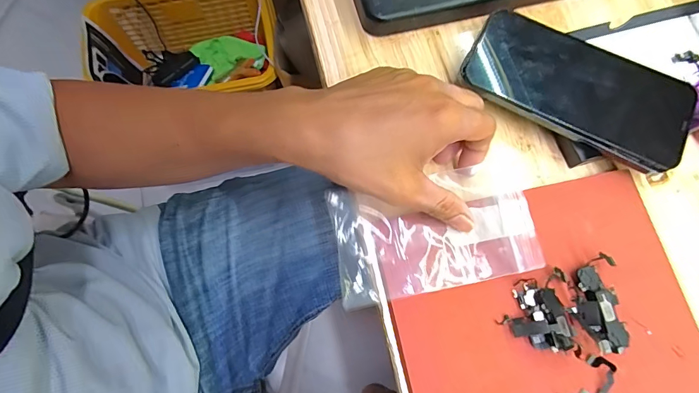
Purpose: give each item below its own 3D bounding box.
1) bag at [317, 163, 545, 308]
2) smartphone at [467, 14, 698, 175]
[{"bbox_3d":[0.058,0.023,0.267,0.137,0.014,0.080,-11,72,-7],"label":"bag"},{"bbox_3d":[0.164,-0.080,0.280,0.157,0.007,0.078,28,77,8],"label":"smartphone"}]

